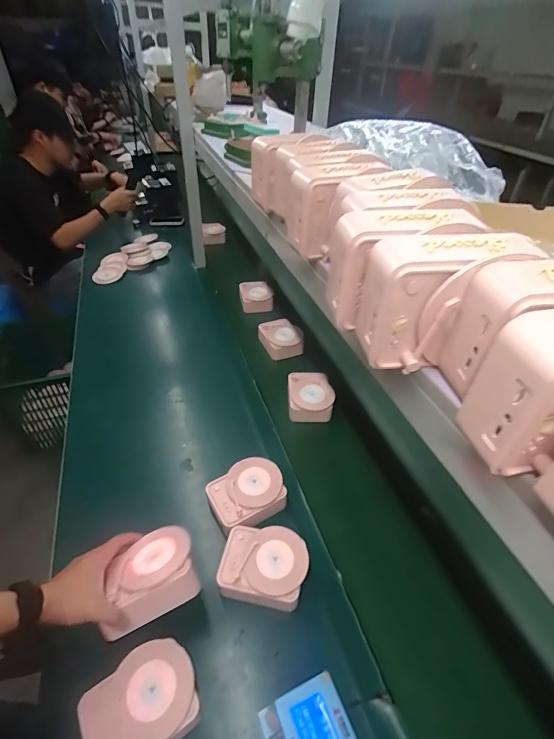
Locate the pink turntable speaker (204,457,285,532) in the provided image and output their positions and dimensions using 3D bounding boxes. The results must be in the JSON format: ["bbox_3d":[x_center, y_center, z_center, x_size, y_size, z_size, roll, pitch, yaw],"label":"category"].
[{"bbox_3d":[-0.055,0.232,0.700,0.136,0.062,0.109,-26,47,-28],"label":"pink turntable speaker"}]

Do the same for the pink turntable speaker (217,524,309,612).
[{"bbox_3d":[-0.021,0.314,0.602,0.129,0.063,0.107,5,40,4],"label":"pink turntable speaker"}]

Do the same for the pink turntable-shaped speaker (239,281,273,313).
[{"bbox_3d":[-0.073,-0.248,1.262,0.110,0.059,0.118,-6,40,-9],"label":"pink turntable-shaped speaker"}]

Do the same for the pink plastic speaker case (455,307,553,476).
[{"bbox_3d":[0.176,0.010,0.224,0.109,0.092,0.054,-9,41,-12],"label":"pink plastic speaker case"}]

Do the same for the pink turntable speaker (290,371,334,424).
[{"bbox_3d":[0.081,0.063,0.908,0.103,0.050,0.122,1,40,0],"label":"pink turntable speaker"}]

